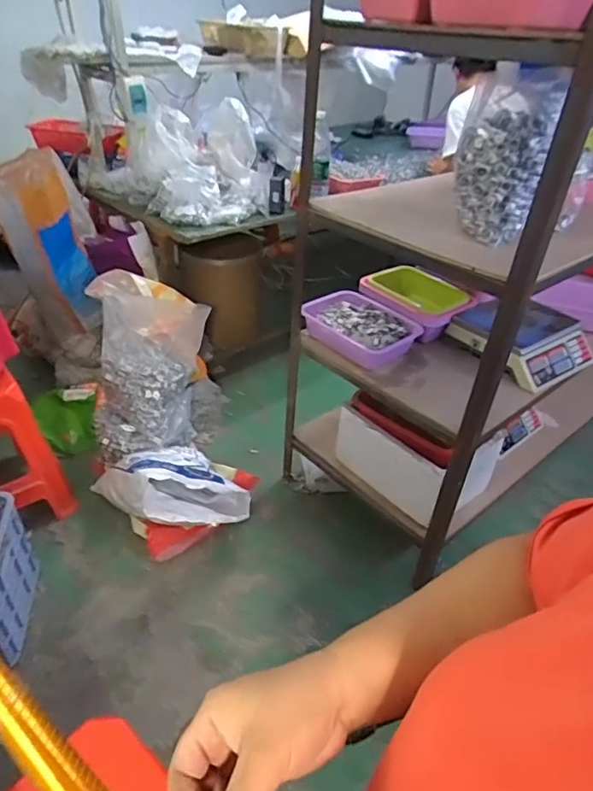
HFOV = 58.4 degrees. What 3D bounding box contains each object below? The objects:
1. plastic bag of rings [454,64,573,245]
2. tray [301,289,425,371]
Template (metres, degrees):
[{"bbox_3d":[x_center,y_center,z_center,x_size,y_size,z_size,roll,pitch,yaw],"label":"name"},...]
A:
[{"bbox_3d":[0.376,-0.437,0.976,0.149,0.288,0.118,12,37,11],"label":"plastic bag of rings"},{"bbox_3d":[0.163,-0.177,1.400,0.282,0.087,0.164,33,45,33],"label":"tray"}]

